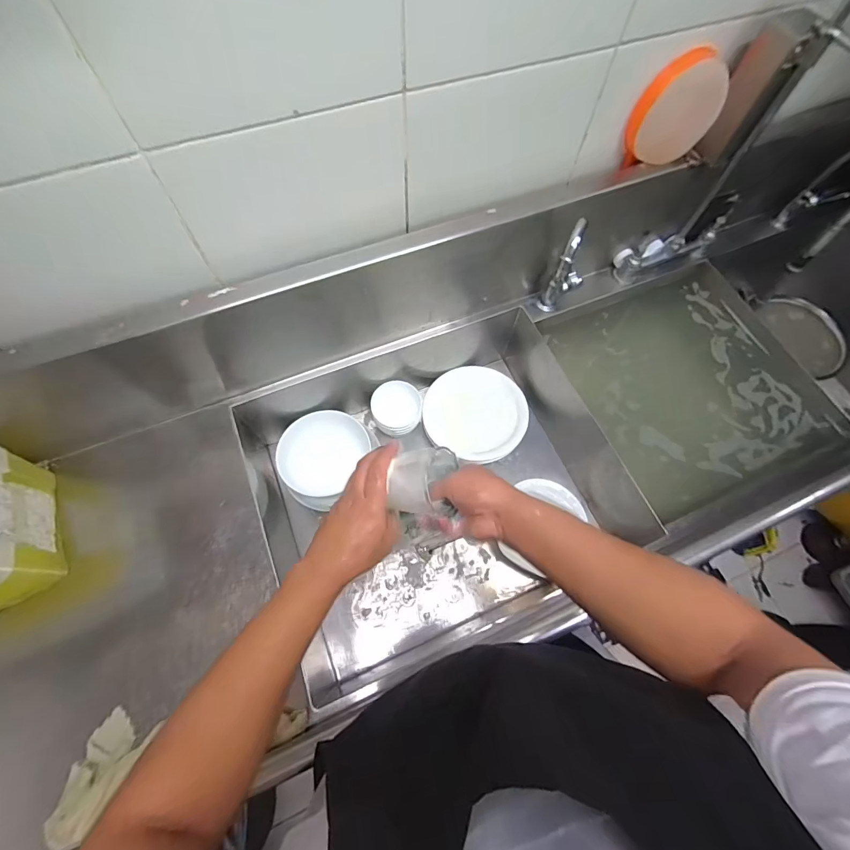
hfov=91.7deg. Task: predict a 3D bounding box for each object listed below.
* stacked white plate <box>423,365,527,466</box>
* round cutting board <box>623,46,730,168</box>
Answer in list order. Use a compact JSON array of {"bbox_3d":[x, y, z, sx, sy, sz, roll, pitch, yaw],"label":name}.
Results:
[{"bbox_3d":[0.112,-0.026,0.923,0.226,0.035,0.217,0,66,-1],"label":"stacked white plate"},{"bbox_3d":[0.391,-0.487,0.645,0.128,0.141,0.037,-10,67,-5],"label":"round cutting board"}]

